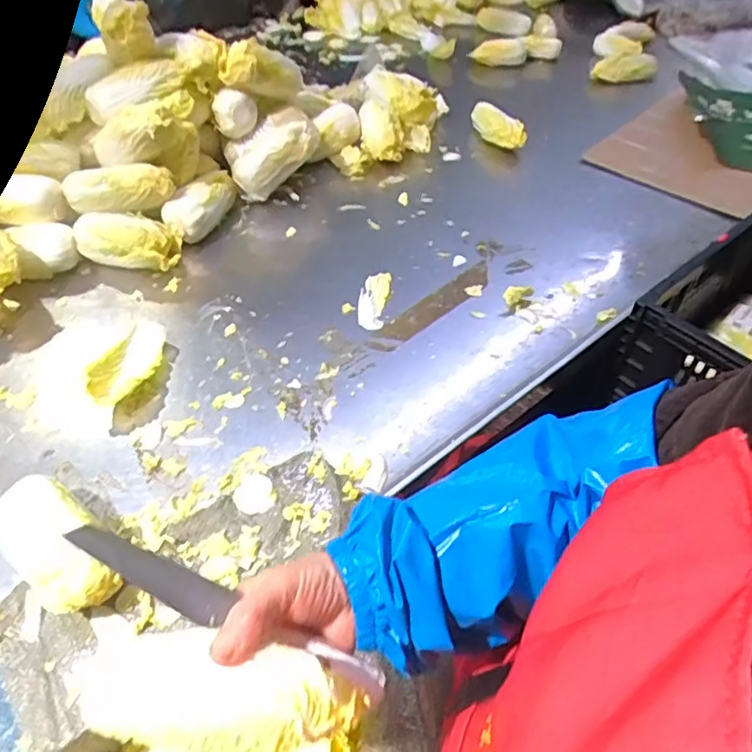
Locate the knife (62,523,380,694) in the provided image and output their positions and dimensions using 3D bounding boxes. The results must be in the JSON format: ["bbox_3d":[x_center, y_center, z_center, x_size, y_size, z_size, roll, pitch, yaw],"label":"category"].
[{"bbox_3d":[-0.084,0.138,0.348,0.200,0.010,0.023,28,55,-5],"label":"knife"}]

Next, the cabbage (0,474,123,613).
[{"bbox_3d":[-0.292,0.157,0.548,0.157,0.056,0.072,33,60,25],"label":"cabbage"}]

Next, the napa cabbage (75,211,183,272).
[{"bbox_3d":[-0.343,-0.181,0.818,0.139,0.062,0.072,9,53,9],"label":"napa cabbage"}]

